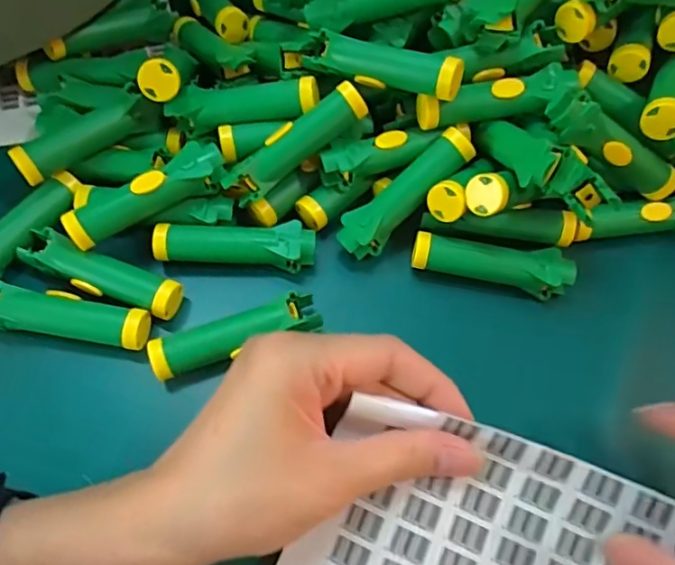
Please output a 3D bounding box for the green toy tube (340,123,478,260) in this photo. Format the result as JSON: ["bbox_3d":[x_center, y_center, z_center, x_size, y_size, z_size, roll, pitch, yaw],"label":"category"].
[{"bbox_3d":[0.036,-0.044,0.284,0.080,0.022,0.026,-43,71,7],"label":"green toy tube"}]

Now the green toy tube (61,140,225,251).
[{"bbox_3d":[-0.094,-0.043,0.275,0.079,0.022,0.017,-27,68,-15],"label":"green toy tube"}]

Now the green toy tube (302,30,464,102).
[{"bbox_3d":[0.022,-0.107,0.274,0.076,0.019,0.016,19,63,20],"label":"green toy tube"}]

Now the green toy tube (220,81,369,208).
[{"bbox_3d":[-0.022,-0.070,0.280,0.081,0.020,0.021,-37,70,4],"label":"green toy tube"}]

